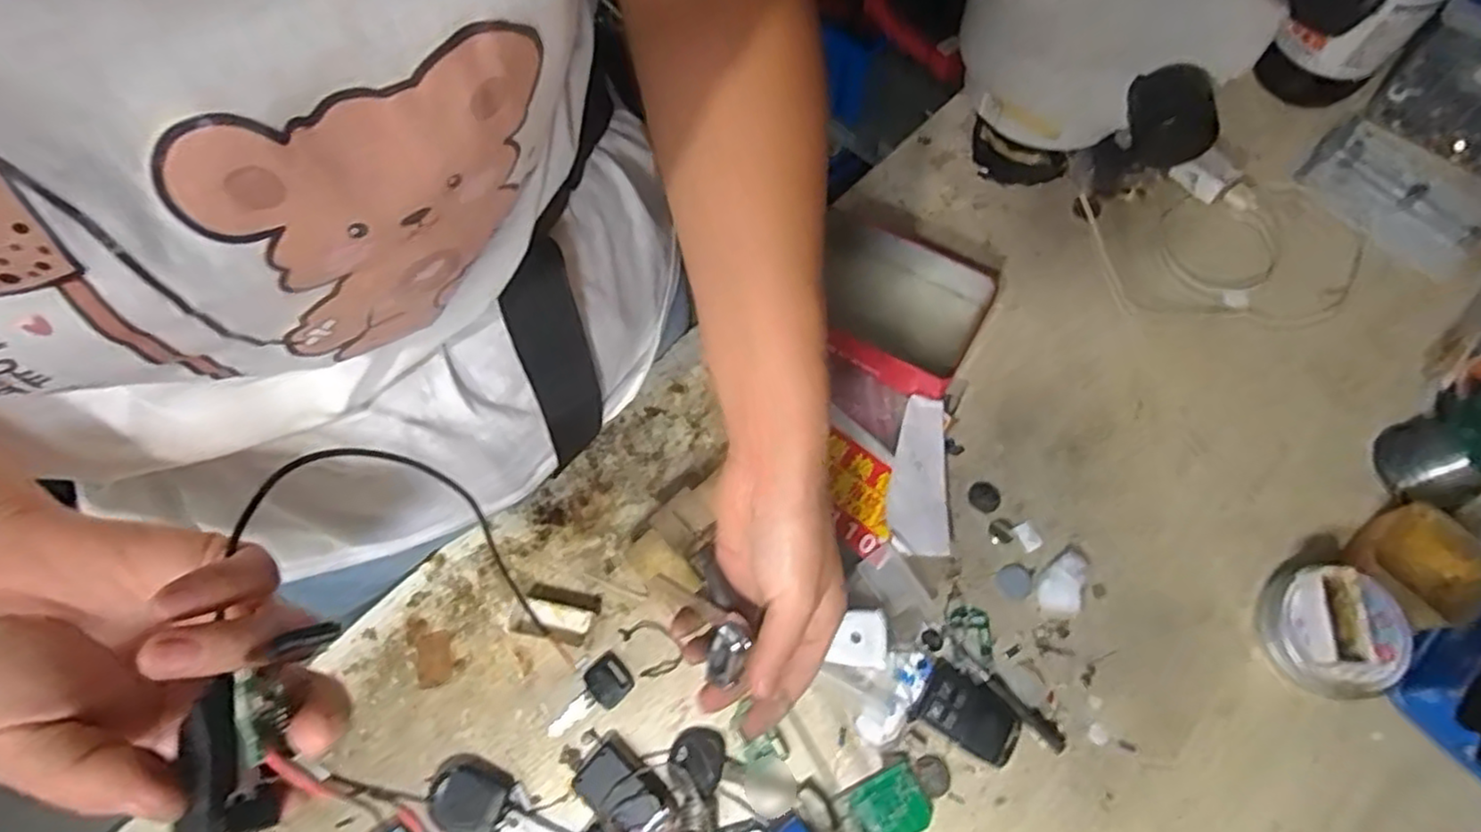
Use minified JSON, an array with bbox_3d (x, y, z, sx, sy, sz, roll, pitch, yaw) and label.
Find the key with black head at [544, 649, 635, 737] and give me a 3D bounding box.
[{"bbox_3d":[-0.085,0.157,0.396,0.052,0.004,0.025,-39,72,-13],"label":"key with black head"}]

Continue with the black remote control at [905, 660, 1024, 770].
[{"bbox_3d":[0.122,0.159,0.381,0.053,0.015,0.034,31,72,14],"label":"black remote control"}]

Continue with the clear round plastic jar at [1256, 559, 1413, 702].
[{"bbox_3d":[0.319,0.116,0.381,0.058,0.042,0.062,-1,68,2],"label":"clear round plastic jar"}]

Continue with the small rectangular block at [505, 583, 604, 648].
[{"bbox_3d":[-0.106,0.114,0.411,0.045,0.012,0.030,12,68,6],"label":"small rectangular block"}]

